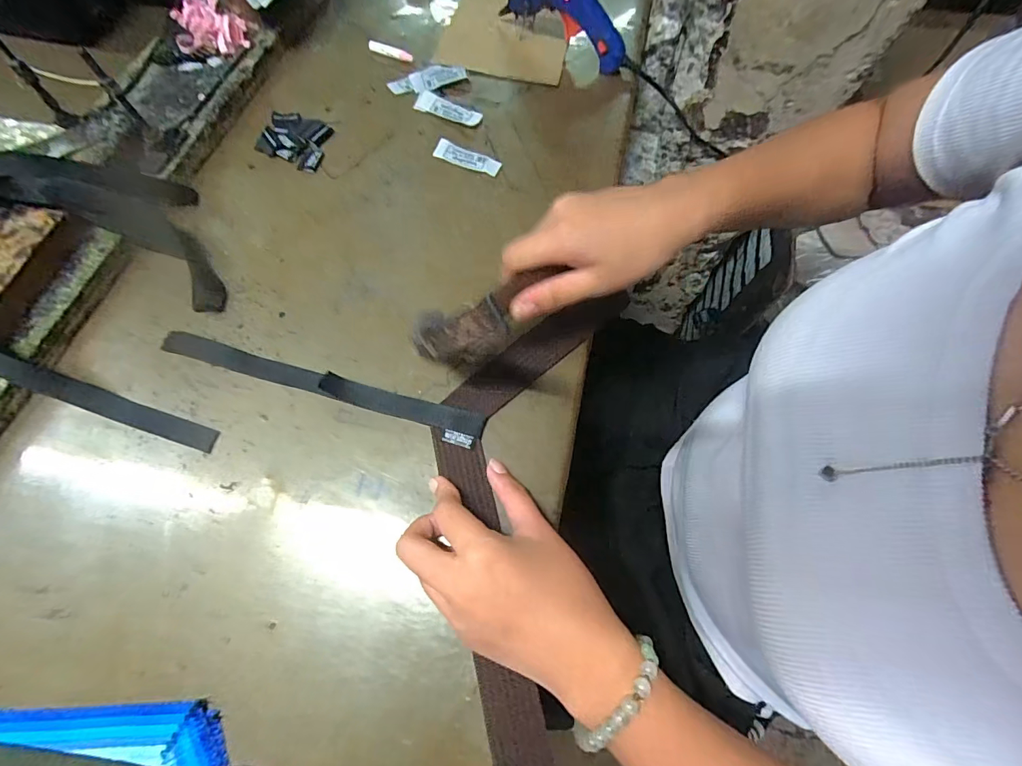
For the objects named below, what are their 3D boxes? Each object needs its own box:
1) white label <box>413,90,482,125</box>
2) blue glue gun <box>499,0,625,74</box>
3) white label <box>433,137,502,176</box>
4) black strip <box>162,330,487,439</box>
[{"bbox_3d":[-0.061,-0.265,0.428,0.067,0.005,0.021,24,68,7],"label":"white label"},{"bbox_3d":[0.050,-0.366,0.423,0.135,0.102,0.030,27,69,8],"label":"blue glue gun"},{"bbox_3d":[-0.039,-0.206,0.406,0.062,0.008,0.016,23,68,7],"label":"white label"},{"bbox_3d":[-0.138,0.001,0.322,0.242,0.006,0.019,15,67,3],"label":"black strip"}]

